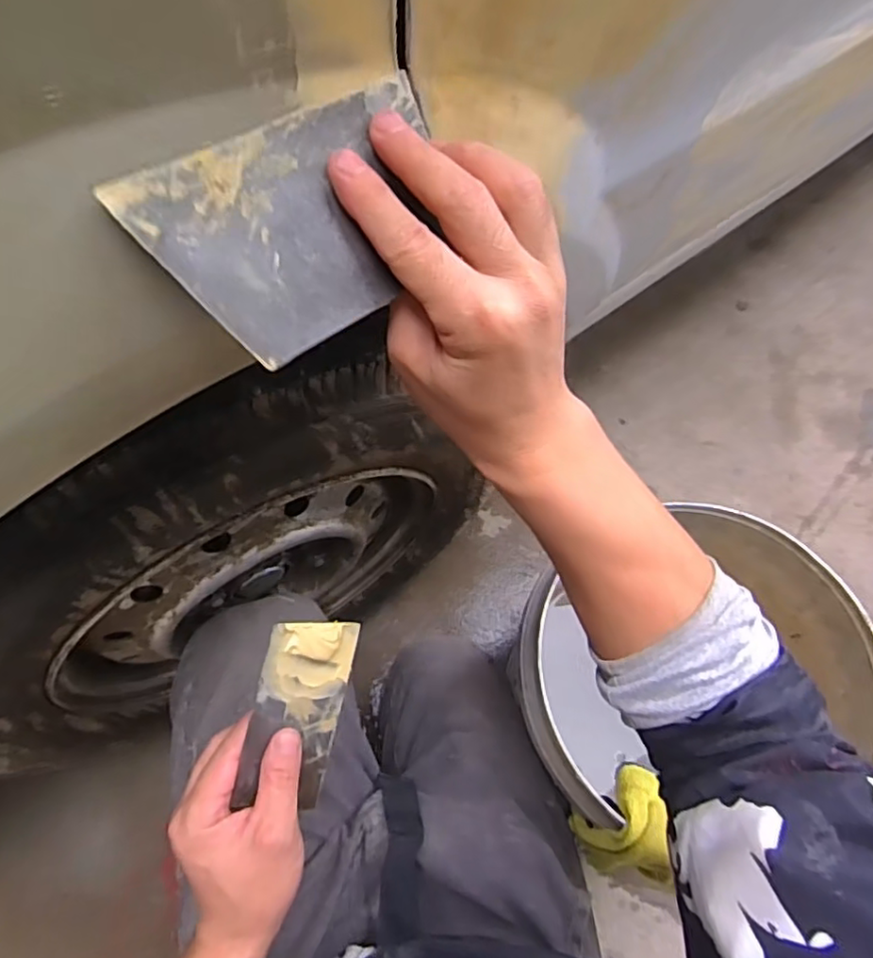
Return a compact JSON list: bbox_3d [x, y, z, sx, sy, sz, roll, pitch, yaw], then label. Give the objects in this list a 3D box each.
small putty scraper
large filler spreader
[{"bbox_3d":[-0.085,0.148,0.389,0.006,0.071,0.120,15,91,40],"label":"small putty scraper"},{"bbox_3d":[-0.042,-0.095,0.231,0.120,0.004,0.072,-38,112,-24],"label":"large filler spreader"}]

